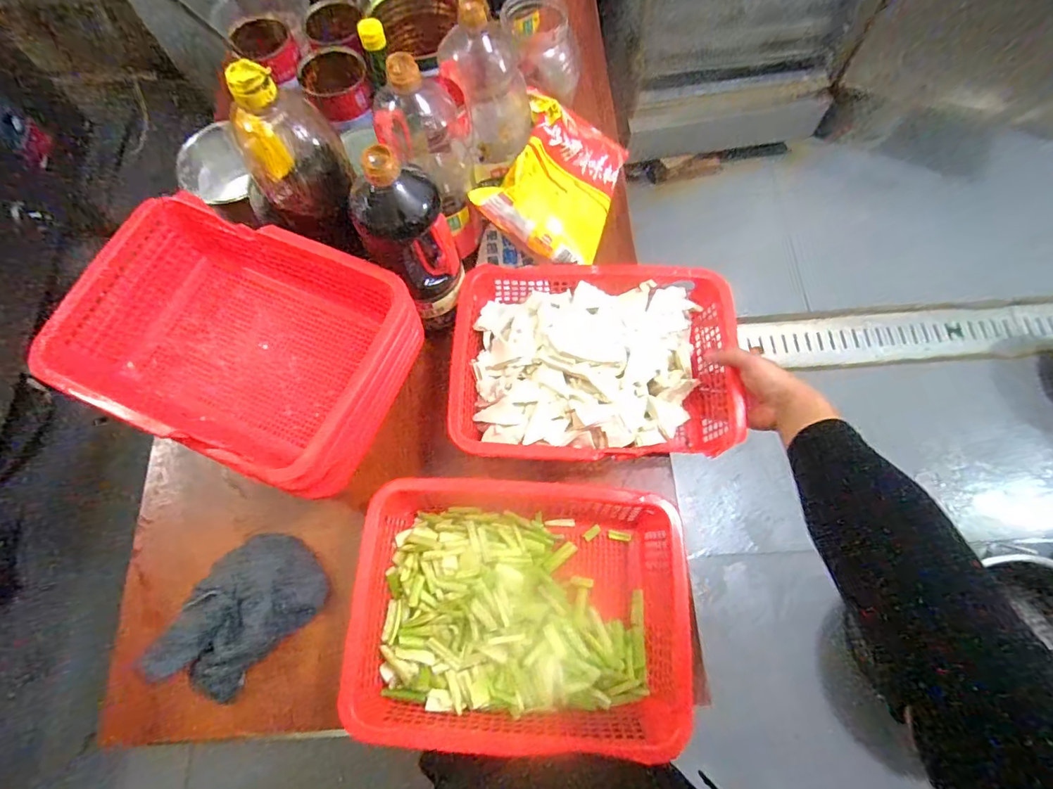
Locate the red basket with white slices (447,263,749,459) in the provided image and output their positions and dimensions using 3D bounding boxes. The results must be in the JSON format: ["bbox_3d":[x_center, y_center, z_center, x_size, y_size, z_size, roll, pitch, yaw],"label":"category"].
[{"bbox_3d":[0.091,-0.039,0.653,0.362,0.100,0.261,1,67,3],"label":"red basket with white slices"}]

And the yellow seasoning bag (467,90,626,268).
[{"bbox_3d":[0.056,-0.319,0.730,0.063,0.191,0.268,0,58,47],"label":"yellow seasoning bag"}]

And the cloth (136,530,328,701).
[{"bbox_3d":[-0.335,0.257,0.583,0.114,0.049,0.185,40,74,17],"label":"cloth"}]

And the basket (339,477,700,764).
[{"bbox_3d":[-0.006,0.239,0.560,0.346,0.094,0.260,2,67,3],"label":"basket"}]

